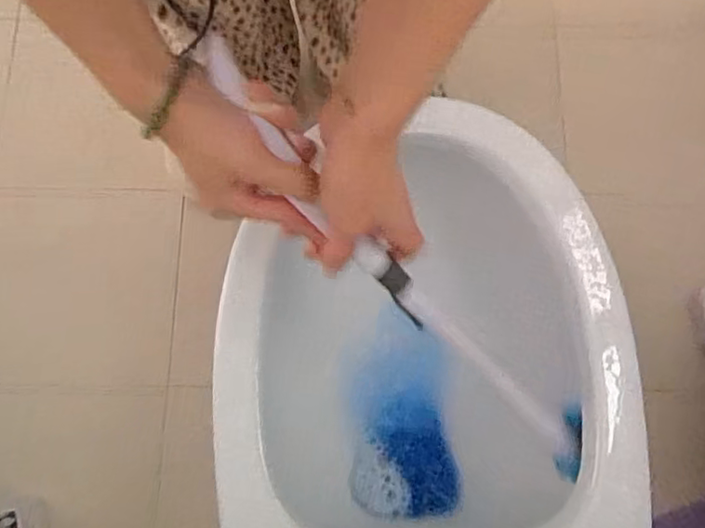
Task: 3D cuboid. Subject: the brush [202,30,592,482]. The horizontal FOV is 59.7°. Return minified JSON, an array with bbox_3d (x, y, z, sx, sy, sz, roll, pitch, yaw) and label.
[{"bbox_3d":[0.057,0.026,0.469,0.470,0.059,0.043,45,77,-27],"label":"brush"}]

